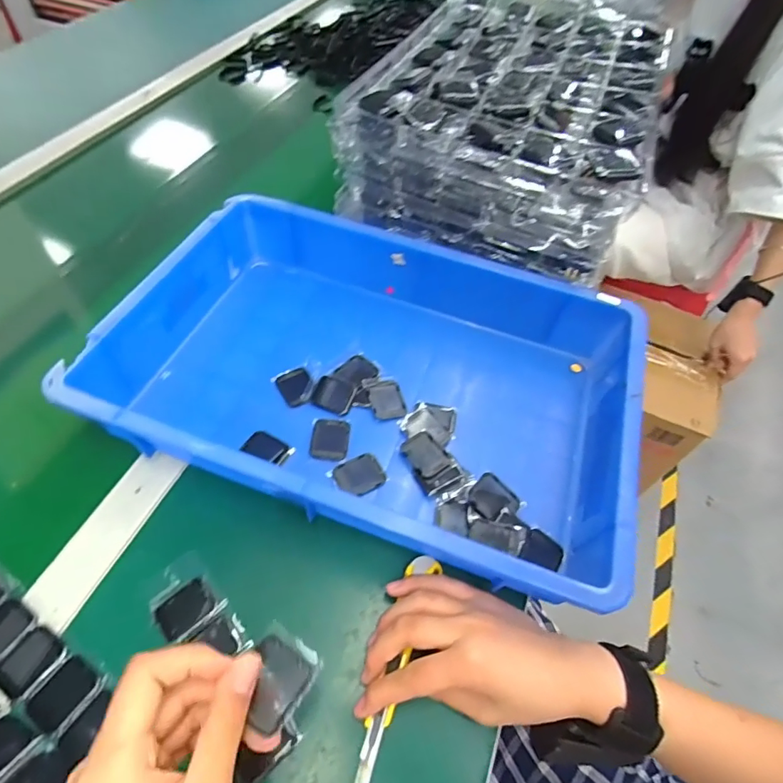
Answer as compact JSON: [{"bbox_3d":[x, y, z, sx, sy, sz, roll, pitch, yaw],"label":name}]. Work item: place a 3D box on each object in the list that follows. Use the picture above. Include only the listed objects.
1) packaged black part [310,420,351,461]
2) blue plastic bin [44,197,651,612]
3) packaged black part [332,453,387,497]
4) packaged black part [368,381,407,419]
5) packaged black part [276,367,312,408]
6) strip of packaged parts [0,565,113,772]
[{"bbox_3d":[-0.054,0.042,0.420,0.032,0.004,0.038,5,55,-1],"label":"packaged black part"},{"bbox_3d":[-0.008,-0.032,0.439,0.430,0.080,0.317,18,55,8],"label":"blue plastic bin"},{"bbox_3d":[-0.027,0.071,0.399,0.040,0.006,0.036,-26,61,-21],"label":"packaged black part"},{"bbox_3d":[-0.004,0.009,0.449,0.032,0.006,0.041,-8,56,-10],"label":"packaged black part"},{"bbox_3d":[-0.090,-0.004,0.452,0.031,0.007,0.036,-22,59,-19],"label":"packaged black part"},{"bbox_3d":[-0.290,0.153,0.337,0.253,0.015,0.041,31,58,17],"label":"strip of packaged parts"}]

